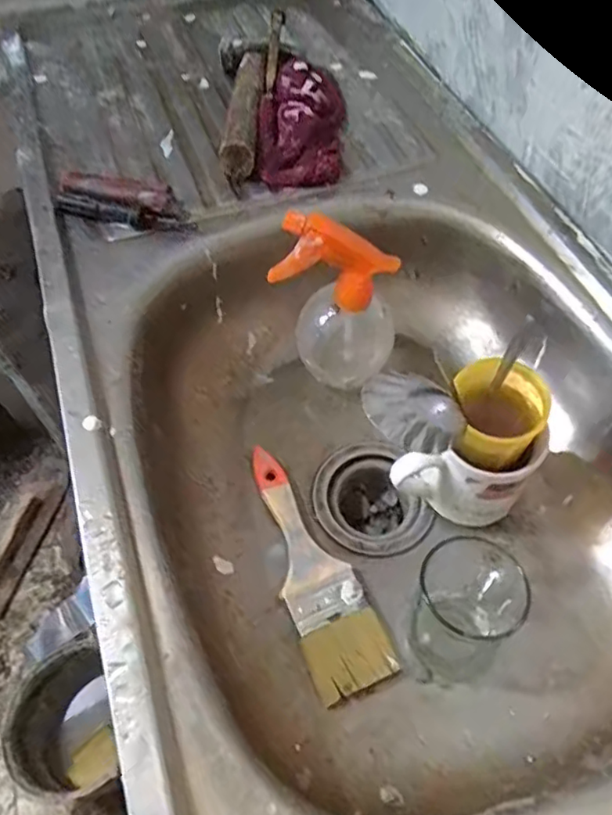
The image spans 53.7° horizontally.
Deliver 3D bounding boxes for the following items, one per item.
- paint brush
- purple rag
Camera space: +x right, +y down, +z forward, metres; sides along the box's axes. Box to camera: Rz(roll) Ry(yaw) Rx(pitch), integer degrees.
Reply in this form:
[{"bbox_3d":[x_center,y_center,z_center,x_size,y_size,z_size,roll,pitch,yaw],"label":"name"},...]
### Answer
[{"bbox_3d":[0.001,0.125,0.487,0.059,0.023,0.205,-21,60,-11],"label":"paint brush"},{"bbox_3d":[-0.002,-0.297,0.616,0.084,0.035,0.197,3,58,4],"label":"purple rag"}]

